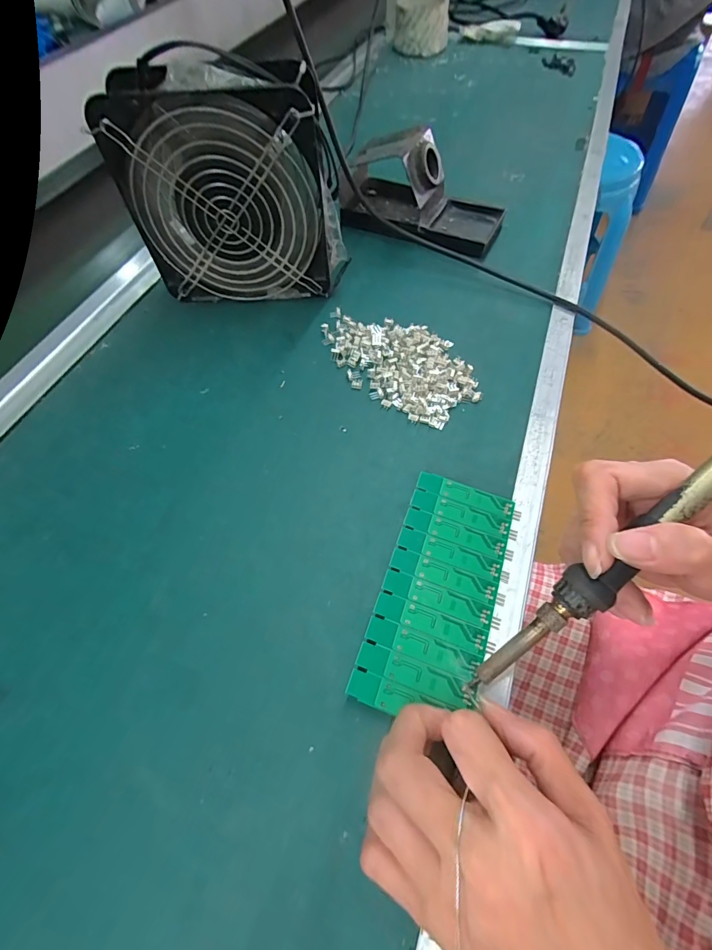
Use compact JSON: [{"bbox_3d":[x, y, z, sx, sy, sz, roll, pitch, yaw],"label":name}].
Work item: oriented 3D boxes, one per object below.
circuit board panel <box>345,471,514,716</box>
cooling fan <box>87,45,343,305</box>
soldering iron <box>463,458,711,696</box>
[{"bbox_3d":[0.047,0.063,0.232,0.062,0.006,0.136,20,62,14],"label":"circuit board panel"},{"bbox_3d":[-0.094,-0.223,0.326,0.160,0.153,0.062,-3,59,1],"label":"cooling fan"},{"bbox_3d":[0.125,0.030,0.181,0.208,0.014,0.019,-47,64,10],"label":"soldering iron"}]

